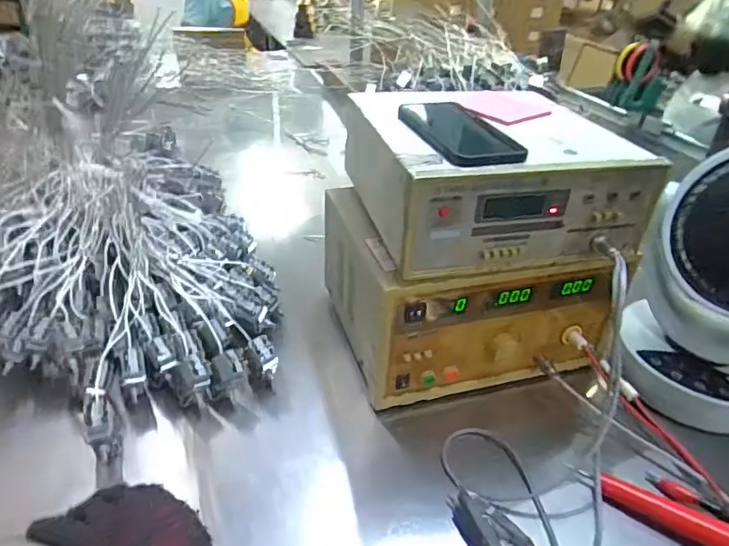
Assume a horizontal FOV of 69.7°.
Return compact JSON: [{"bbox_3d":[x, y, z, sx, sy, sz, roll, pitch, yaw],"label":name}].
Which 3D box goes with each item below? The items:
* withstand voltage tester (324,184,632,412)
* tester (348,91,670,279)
[{"bbox_3d":[0.122,0.010,0.676,0.315,0.178,0.237,-3,36,-12],"label":"withstand voltage tester"},{"bbox_3d":[0.137,-0.114,0.593,0.262,0.111,0.243,-6,36,-16],"label":"tester"}]

